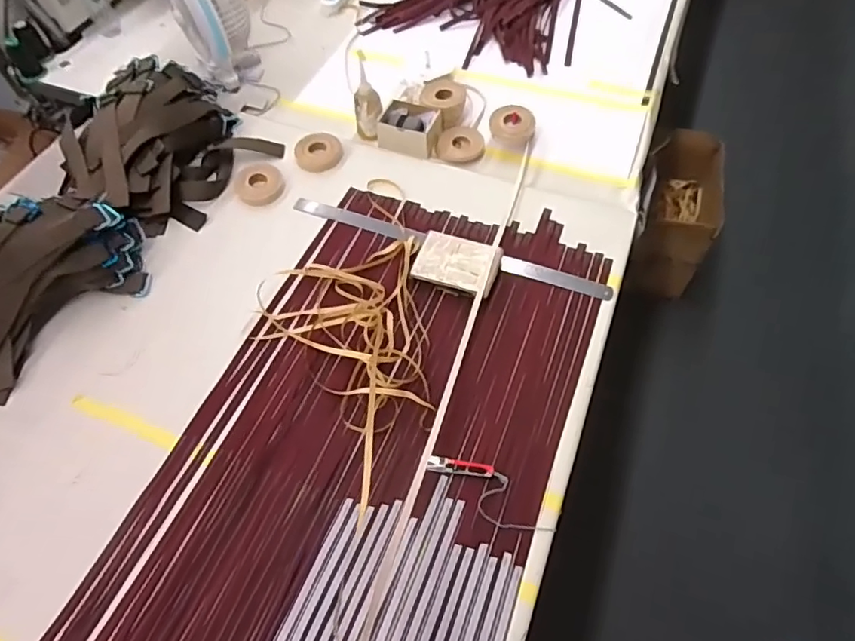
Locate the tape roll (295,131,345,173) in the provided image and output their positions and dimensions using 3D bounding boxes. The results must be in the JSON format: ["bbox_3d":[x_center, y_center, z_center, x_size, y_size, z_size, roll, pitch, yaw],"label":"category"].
[{"bbox_3d":[-0.240,-0.368,1.177,0.099,0.021,0.122,-40,64,-19],"label":"tape roll"}]

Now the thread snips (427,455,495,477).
[{"bbox_3d":[0.049,0.216,0.799,0.096,0.011,0.022,7,59,8],"label":"thread snips"}]

